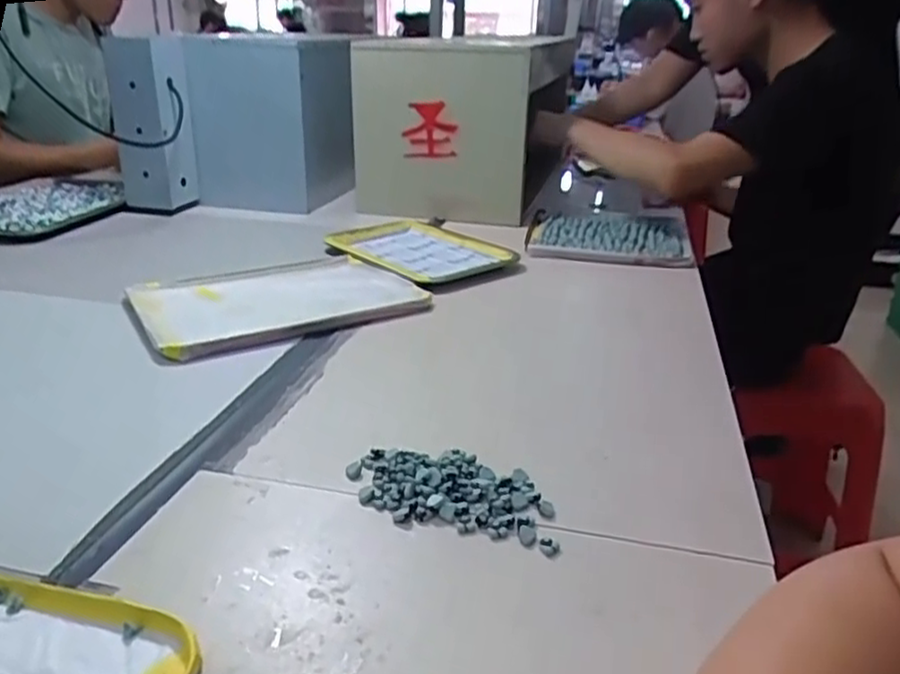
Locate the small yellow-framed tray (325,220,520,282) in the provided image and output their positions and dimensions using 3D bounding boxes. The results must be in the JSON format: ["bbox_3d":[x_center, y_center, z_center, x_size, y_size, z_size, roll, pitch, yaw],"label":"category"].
[{"bbox_3d":[-0.044,-0.121,1.011,0.192,0.021,0.254,-14,28,-34],"label":"small yellow-framed tray"}]

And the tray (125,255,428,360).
[{"bbox_3d":[-0.205,-0.048,0.831,0.301,0.017,0.228,-12,27,-31],"label":"tray"}]

